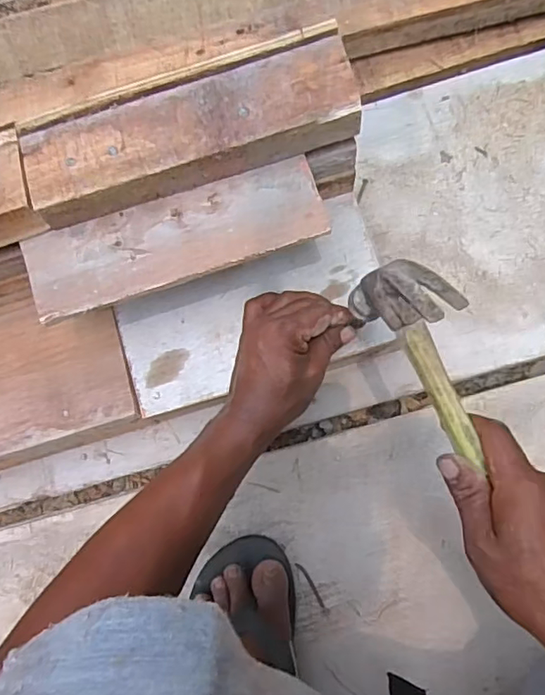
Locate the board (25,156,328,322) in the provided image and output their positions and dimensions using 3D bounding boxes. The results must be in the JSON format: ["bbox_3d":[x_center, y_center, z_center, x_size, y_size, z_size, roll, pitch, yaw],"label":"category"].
[{"bbox_3d":[-0.075,-0.083,0.418,0.226,0.009,0.067,-17,81,3],"label":"board"}]

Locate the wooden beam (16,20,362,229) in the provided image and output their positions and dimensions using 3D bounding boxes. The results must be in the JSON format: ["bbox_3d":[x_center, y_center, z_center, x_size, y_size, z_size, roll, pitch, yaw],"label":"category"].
[{"bbox_3d":[-0.060,-0.160,0.408,0.244,0.035,0.073,-17,81,0],"label":"wooden beam"}]

